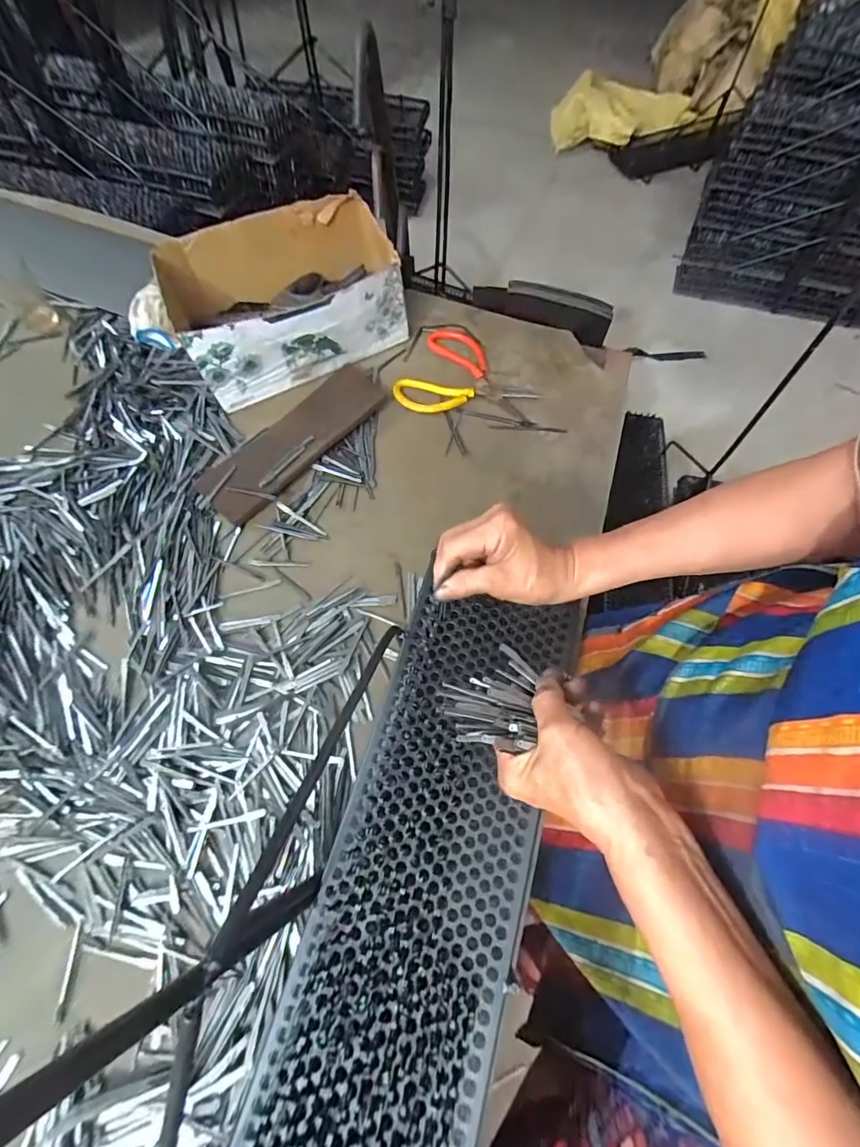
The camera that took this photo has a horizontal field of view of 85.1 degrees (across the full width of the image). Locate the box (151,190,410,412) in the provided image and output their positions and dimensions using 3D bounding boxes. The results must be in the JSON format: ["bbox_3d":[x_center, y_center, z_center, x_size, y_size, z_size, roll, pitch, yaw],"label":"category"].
[{"bbox_3d":[-0.195,-0.373,0.631,0.294,0.108,0.219,-17,67,-8],"label":"box"}]

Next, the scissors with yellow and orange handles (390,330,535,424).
[{"bbox_3d":[0.059,-0.265,0.636,0.176,0.008,0.156,23,67,9],"label":"scissors with yellow and orange handles"}]

